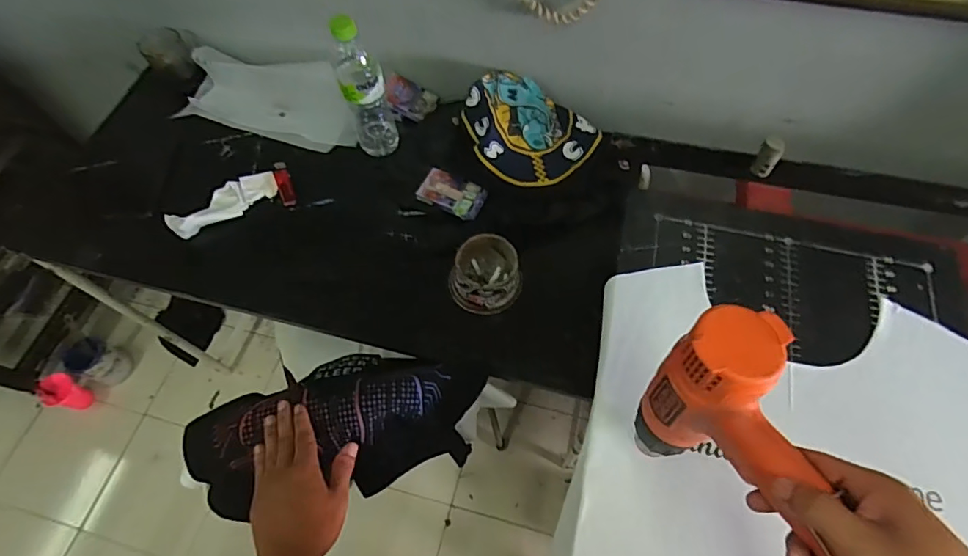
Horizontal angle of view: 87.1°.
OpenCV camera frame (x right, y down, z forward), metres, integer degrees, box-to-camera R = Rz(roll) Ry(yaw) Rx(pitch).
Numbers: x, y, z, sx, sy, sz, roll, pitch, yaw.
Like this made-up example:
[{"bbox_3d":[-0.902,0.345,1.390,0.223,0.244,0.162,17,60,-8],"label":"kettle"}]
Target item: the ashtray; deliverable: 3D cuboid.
[{"bbox_3d":[0.001,-0.001,0.707,0.095,0.073,0.089,-1,63,1],"label":"ashtray"}]

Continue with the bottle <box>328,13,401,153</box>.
[{"bbox_3d":[-0.177,-0.281,0.748,0.061,0.227,0.068,-13,63,-5],"label":"bottle"}]

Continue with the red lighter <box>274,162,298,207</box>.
[{"bbox_3d":[-0.320,-0.151,0.819,0.024,0.014,0.082,-18,64,-8],"label":"red lighter"}]

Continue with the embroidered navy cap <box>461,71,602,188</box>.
[{"bbox_3d":[0.067,-0.228,0.780,0.196,0.075,0.163,26,66,14],"label":"embroidered navy cap"}]

